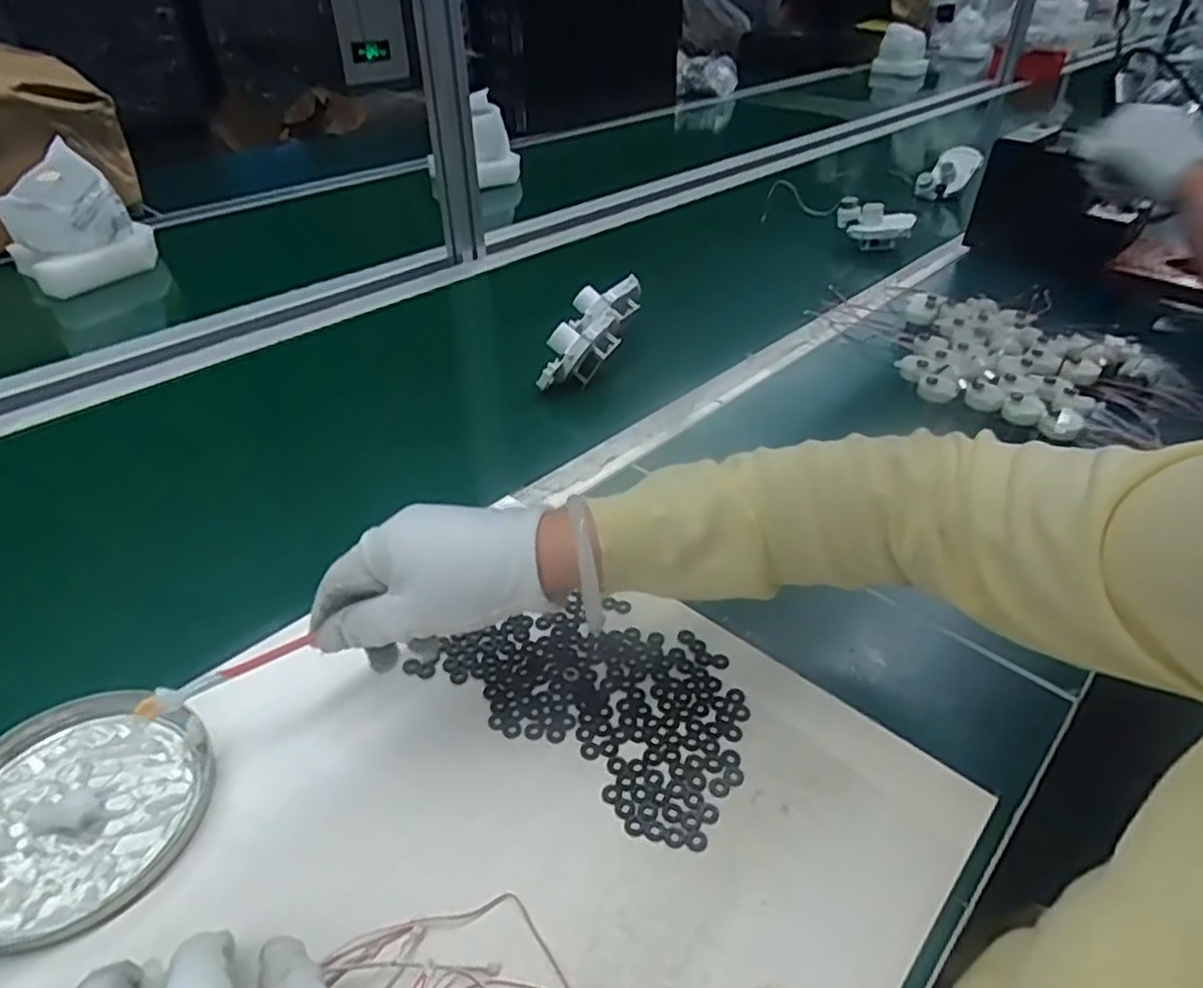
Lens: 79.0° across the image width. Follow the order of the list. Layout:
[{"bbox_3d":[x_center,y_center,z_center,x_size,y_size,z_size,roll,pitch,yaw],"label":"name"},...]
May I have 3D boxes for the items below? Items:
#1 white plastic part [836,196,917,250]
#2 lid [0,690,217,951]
[{"bbox_3d":[0.394,-0.386,1.058,0.103,0.069,0.032,17,41,22],"label":"white plastic part"},{"bbox_3d":[-0.272,0.160,0.373,0.132,0.012,0.123,-1,37,0],"label":"lid"}]

